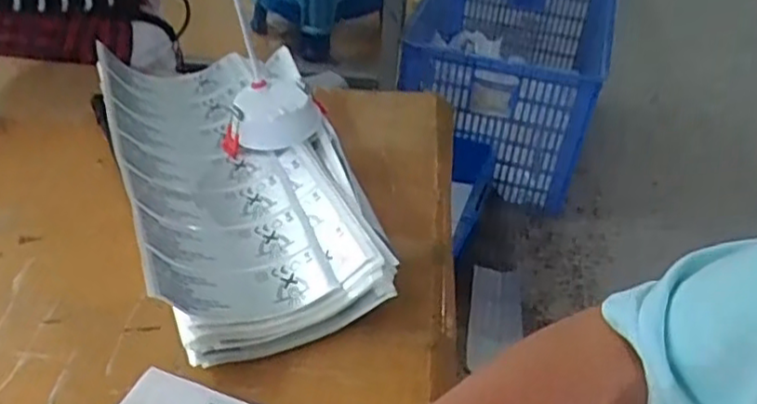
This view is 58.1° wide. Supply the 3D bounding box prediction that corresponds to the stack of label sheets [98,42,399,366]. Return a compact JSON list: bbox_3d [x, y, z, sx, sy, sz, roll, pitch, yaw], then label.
[{"bbox_3d":[-0.108,-0.026,0.508,0.159,0.054,0.318,-12,42,-19],"label":"stack of label sheets"}]

